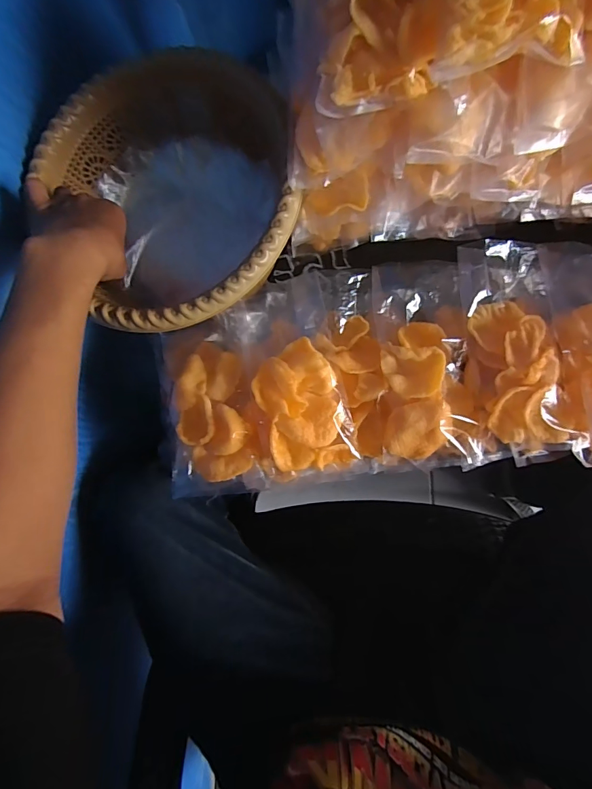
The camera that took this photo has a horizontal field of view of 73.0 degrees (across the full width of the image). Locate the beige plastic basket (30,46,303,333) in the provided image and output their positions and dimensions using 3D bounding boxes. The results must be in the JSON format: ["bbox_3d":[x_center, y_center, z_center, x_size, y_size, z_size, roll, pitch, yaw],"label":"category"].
[{"bbox_3d":[-0.117,-0.190,0.413,0.234,0.107,0.261,-27,82,4],"label":"beige plastic basket"}]

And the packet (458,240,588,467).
[{"bbox_3d":[0.208,-0.039,0.383,0.084,0.056,0.211,-10,84,6],"label":"packet"}]

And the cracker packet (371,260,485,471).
[{"bbox_3d":[0.123,-0.035,0.395,0.094,0.057,0.209,-5,84,7],"label":"cracker packet"}]

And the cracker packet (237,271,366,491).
[{"bbox_3d":[-0.006,-0.017,0.406,0.103,0.076,0.211,-13,84,6],"label":"cracker packet"}]

